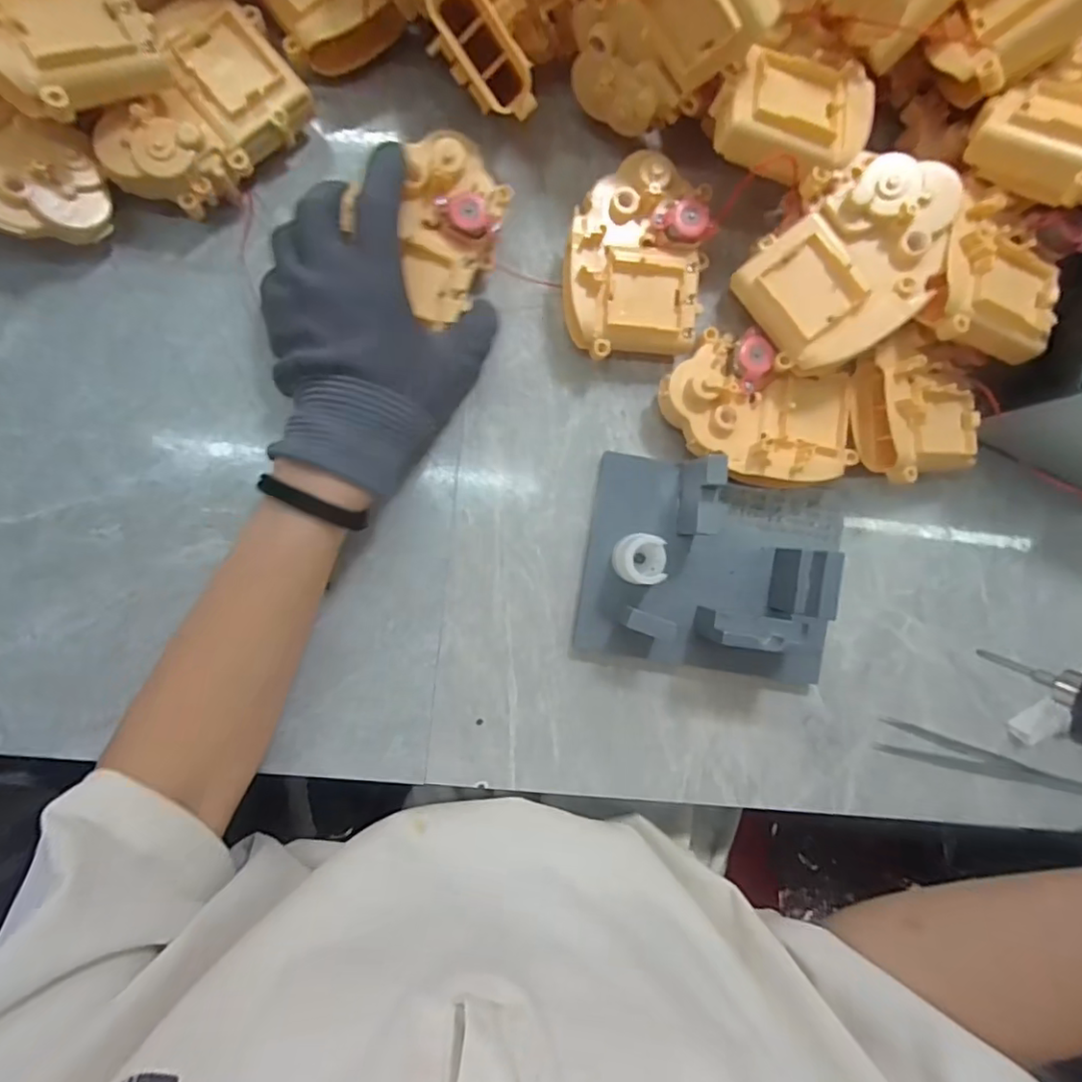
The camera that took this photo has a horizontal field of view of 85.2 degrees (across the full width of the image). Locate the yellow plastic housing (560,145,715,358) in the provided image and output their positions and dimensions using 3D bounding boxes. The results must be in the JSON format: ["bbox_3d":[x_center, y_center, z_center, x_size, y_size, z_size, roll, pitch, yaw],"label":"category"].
[{"bbox_3d":[0.050,-0.145,0.310,0.071,0.037,0.096,10,89,-4],"label":"yellow plastic housing"}]

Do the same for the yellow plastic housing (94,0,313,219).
[{"bbox_3d":[-0.168,-0.211,0.294,0.103,0.040,0.064,-44,92,-4],"label":"yellow plastic housing"}]

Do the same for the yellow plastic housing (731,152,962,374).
[{"bbox_3d":[0.150,-0.131,0.284,0.099,0.030,0.073,-31,88,10],"label":"yellow plastic housing"}]

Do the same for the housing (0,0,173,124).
[{"bbox_3d":[-0.218,-0.234,0.249,0.074,0.022,0.091,-44,104,-22],"label":"housing"}]

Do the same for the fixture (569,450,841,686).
[{"bbox_3d":[0.095,0.015,0.306,0.136,0.048,0.107,10,89,-4],"label":"fixture"}]

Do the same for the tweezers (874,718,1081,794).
[{"bbox_3d":[0.254,0.128,0.336,0.119,0.010,0.019,16,88,-4],"label":"tweezers"}]

